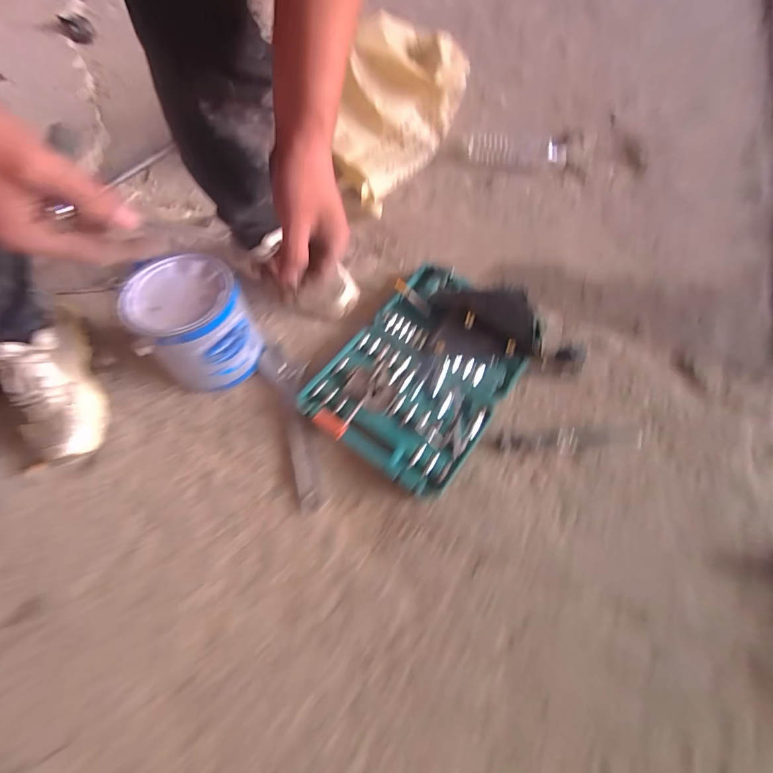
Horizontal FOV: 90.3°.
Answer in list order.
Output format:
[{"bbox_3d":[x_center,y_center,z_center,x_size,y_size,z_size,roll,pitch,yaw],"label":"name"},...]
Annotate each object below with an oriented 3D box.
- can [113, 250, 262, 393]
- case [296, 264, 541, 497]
[{"bbox_3d":[-0.287,-0.090,0.604,0.139,0.157,0.150,0,62,-1],"label":"can"},{"bbox_3d":[0.071,-0.039,0.651,0.275,0.040,0.390,35,67,16],"label":"case"}]

